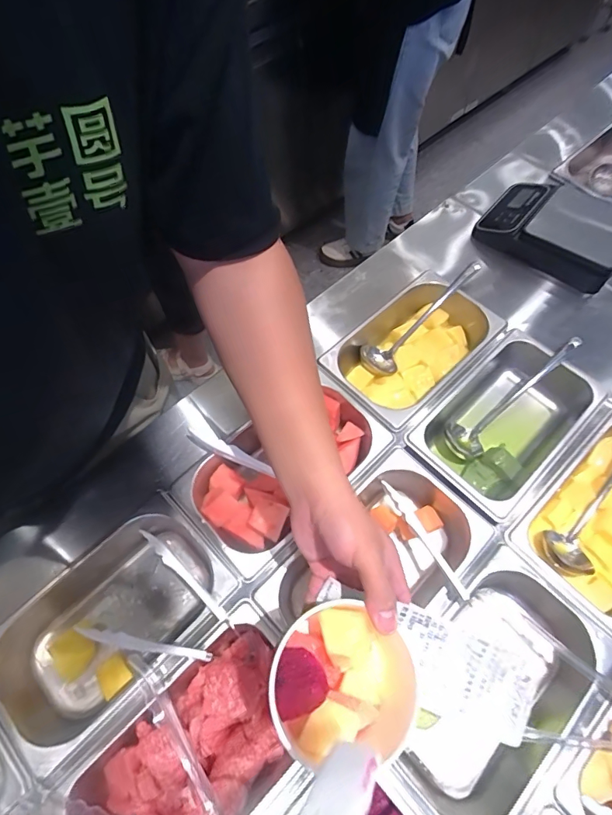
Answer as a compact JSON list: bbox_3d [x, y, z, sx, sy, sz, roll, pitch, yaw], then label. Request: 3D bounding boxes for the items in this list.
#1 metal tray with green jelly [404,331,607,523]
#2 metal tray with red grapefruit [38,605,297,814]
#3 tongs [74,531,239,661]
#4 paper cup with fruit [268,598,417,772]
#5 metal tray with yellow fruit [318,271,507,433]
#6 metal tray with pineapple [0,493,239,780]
[{"bbox_3d":[0.258,0.033,0.609,0.234,0.124,0.148,-41,71,-17],"label":"metal tray with green jelly"},{"bbox_3d":[-0.108,0.342,0.432,0.148,0.073,0.251,41,71,17],"label":"metal tray with red grapefruit"},{"bbox_3d":[-0.153,0.214,0.480,0.157,0.043,0.118,19,66,9],"label":"tongs"},{"bbox_3d":[0.029,0.210,0.333,0.109,0.060,0.100,0,65,0],"label":"paper cup with fruit"},{"bbox_3d":[0.153,-0.086,0.655,0.227,0.089,0.160,-40,71,-17],"label":"metal tray with yellow fruit"},{"bbox_3d":[-0.218,0.241,0.499,0.253,0.070,0.150,-40,71,-17],"label":"metal tray with pineapple"}]

